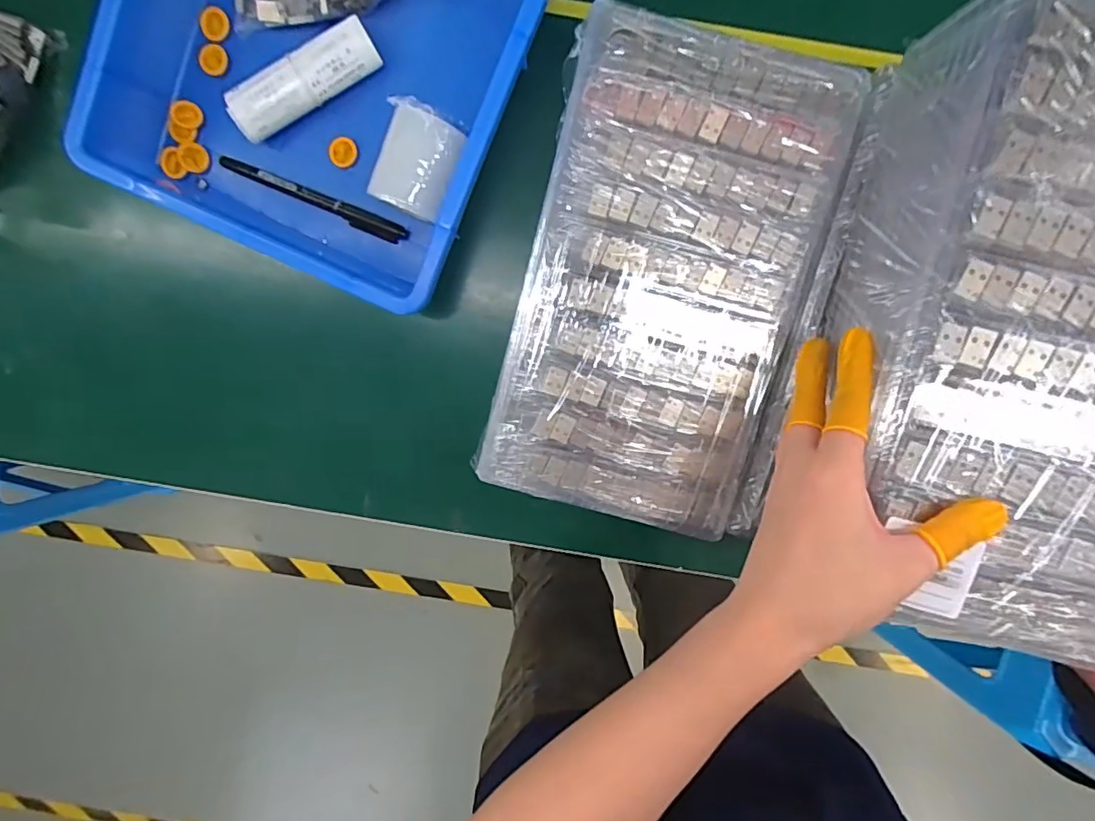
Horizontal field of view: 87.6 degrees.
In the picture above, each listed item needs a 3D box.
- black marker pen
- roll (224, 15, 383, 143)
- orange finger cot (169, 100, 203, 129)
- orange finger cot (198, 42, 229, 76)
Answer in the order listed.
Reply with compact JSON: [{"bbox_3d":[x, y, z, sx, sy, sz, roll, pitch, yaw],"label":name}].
[{"bbox_3d":[-0.168,-0.150,0.408,0.138,0.009,0.015,21,100,-3],"label":"black marker pen"},{"bbox_3d":[-0.163,-0.221,0.386,0.104,0.025,0.031,-30,99,6],"label":"roll"},{"bbox_3d":[-0.252,-0.207,0.400,0.023,0.007,0.018,33,98,-3],"label":"orange finger cot"},{"bbox_3d":[-0.231,-0.241,0.393,0.020,0.007,0.021,0,98,2],"label":"orange finger cot"}]

